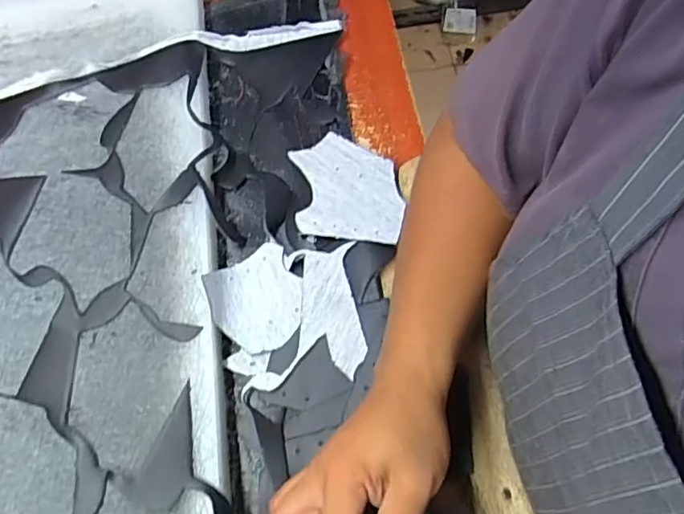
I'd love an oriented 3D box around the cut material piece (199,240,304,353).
[{"bbox_3d":[-0.076,0.037,0.520,0.079,0.024,0.092,-18,66,-8],"label":"cut material piece"}]

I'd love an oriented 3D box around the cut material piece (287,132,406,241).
[{"bbox_3d":[0.004,-0.062,0.546,0.098,0.009,0.117,-13,66,13],"label":"cut material piece"}]

